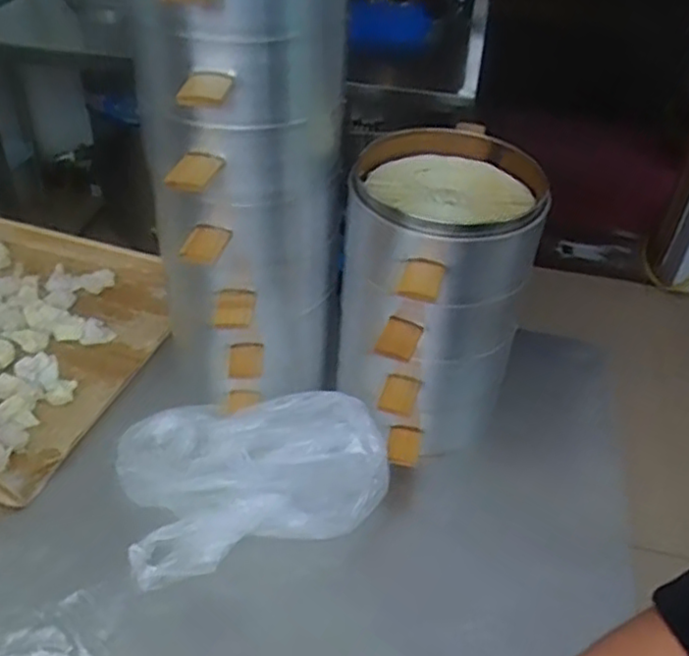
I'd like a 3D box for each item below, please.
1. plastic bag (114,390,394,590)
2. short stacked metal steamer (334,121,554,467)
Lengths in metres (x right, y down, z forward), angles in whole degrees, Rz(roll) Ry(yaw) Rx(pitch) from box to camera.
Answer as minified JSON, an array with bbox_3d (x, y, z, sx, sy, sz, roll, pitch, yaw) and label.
[{"bbox_3d":[-0.086,0.120,0.666,0.249,0.080,0.172,-11,43,-16],"label":"plastic bag"},{"bbox_3d":[0.087,-0.024,0.705,0.173,0.262,0.219,10,41,8],"label":"short stacked metal steamer"}]

